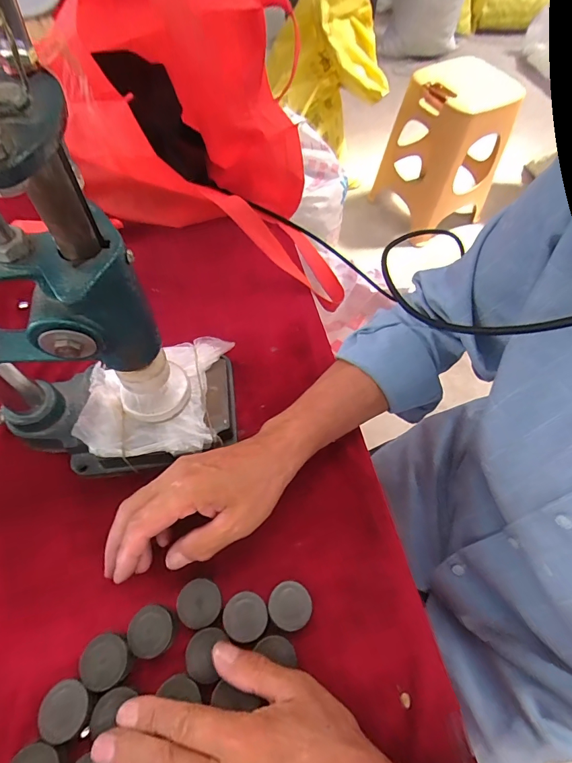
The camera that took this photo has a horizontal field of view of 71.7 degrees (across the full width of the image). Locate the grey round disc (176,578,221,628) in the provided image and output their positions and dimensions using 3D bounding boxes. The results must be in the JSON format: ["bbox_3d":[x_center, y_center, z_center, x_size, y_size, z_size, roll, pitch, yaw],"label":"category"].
[{"bbox_3d":[-0.066,0.171,0.305,0.032,0.013,0.032,1,60,-2],"label":"grey round disc"}]

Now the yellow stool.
[{"bbox_3d":[0.568,-0.835,1.421,0.350,0.470,0.339,-19,64,-12],"label":"yellow stool"}]

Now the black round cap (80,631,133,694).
[{"bbox_3d":[-0.127,0.200,0.286,0.034,0.026,0.033,1,60,-2],"label":"black round cap"}]

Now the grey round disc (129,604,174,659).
[{"bbox_3d":[-0.100,0.185,0.295,0.032,0.014,0.032,1,60,-2],"label":"grey round disc"}]

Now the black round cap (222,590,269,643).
[{"bbox_3d":[-0.031,0.176,0.297,0.031,0.008,0.031,1,60,-2],"label":"black round cap"}]

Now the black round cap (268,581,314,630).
[{"bbox_3d":[0.003,0.173,0.307,0.032,0.018,0.032,1,60,-2],"label":"black round cap"}]

